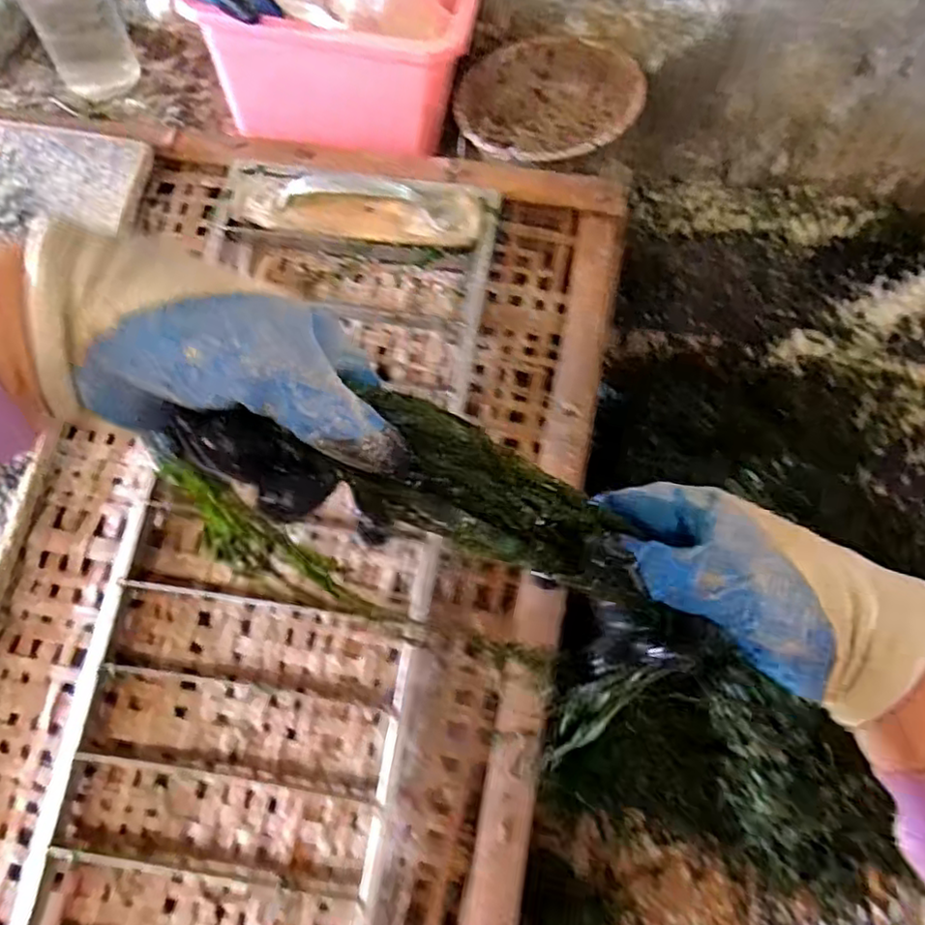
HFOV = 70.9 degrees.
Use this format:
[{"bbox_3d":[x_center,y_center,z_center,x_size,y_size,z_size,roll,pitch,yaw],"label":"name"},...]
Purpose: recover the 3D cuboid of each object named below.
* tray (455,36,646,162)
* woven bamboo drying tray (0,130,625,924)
[{"bbox_3d":[0.094,-0.391,0.728,0.192,0.068,0.197,-2,62,-2],"label":"tray"},{"bbox_3d":[-0.144,0.079,0.518,0.453,0.067,0.776,10,76,4],"label":"woven bamboo drying tray"}]

